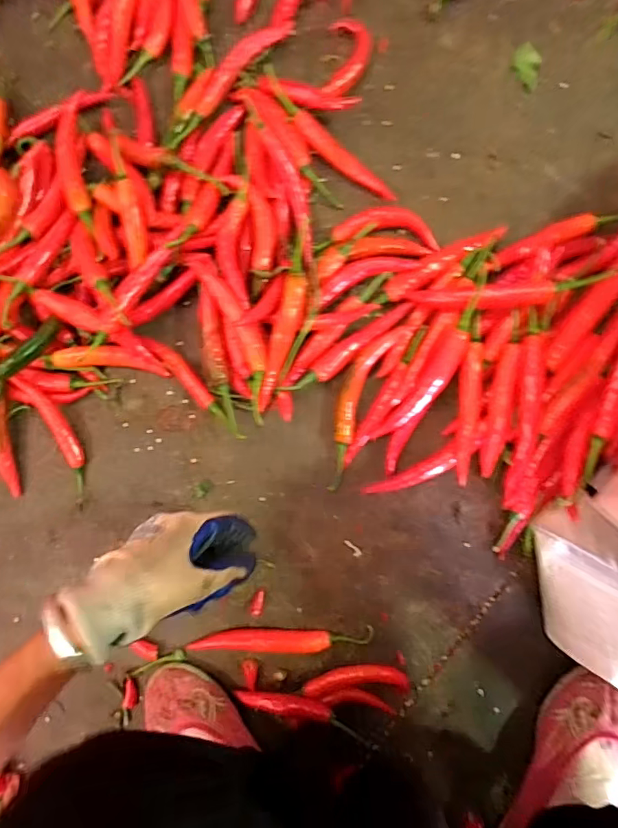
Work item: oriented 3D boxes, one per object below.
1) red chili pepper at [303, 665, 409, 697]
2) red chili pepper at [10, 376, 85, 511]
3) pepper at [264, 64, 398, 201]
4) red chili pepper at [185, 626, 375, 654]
[{"bbox_3d":[0.047,0.272,0.483,0.104,0.018,0.023,-6,89,3],"label":"red chili pepper"},{"bbox_3d":[-0.268,0.028,0.503,0.029,0.027,0.150,-24,88,2],"label":"red chili pepper"},{"bbox_3d":[0.018,-0.282,0.487,0.175,0.029,0.024,42,91,2],"label":"pepper"},{"bbox_3d":[-0.029,0.237,0.490,0.187,0.015,0.019,-3,89,3],"label":"red chili pepper"}]

